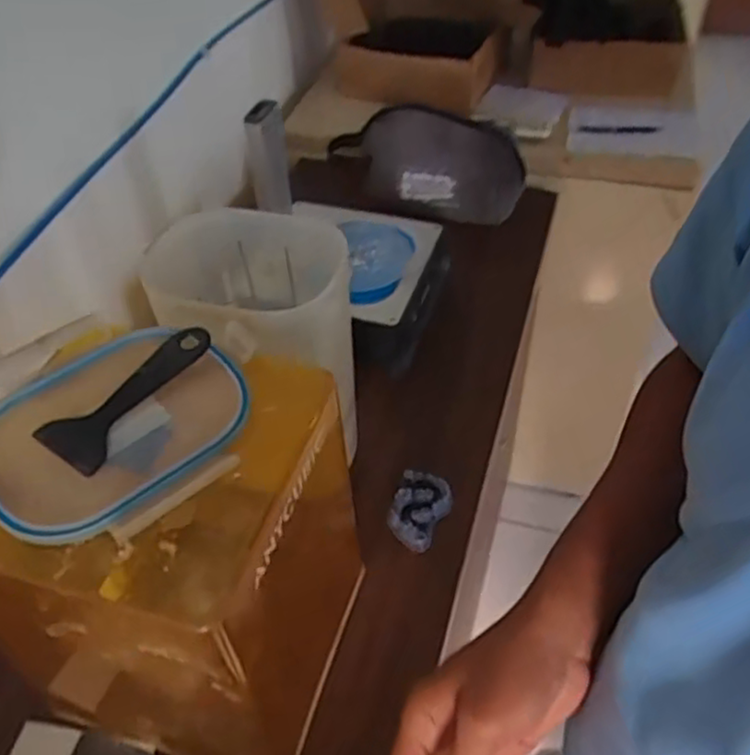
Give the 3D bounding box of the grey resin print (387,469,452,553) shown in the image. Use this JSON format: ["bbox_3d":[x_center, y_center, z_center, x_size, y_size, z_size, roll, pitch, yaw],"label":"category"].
[{"bbox_3d":[0.047,0.141,0.769,0.056,0.022,0.085,18,50,19],"label":"grey resin print"}]

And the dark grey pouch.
[{"bbox_3d":[0.087,-0.355,1.161,0.304,0.121,0.198,1,46,5],"label":"dark grey pouch"}]

